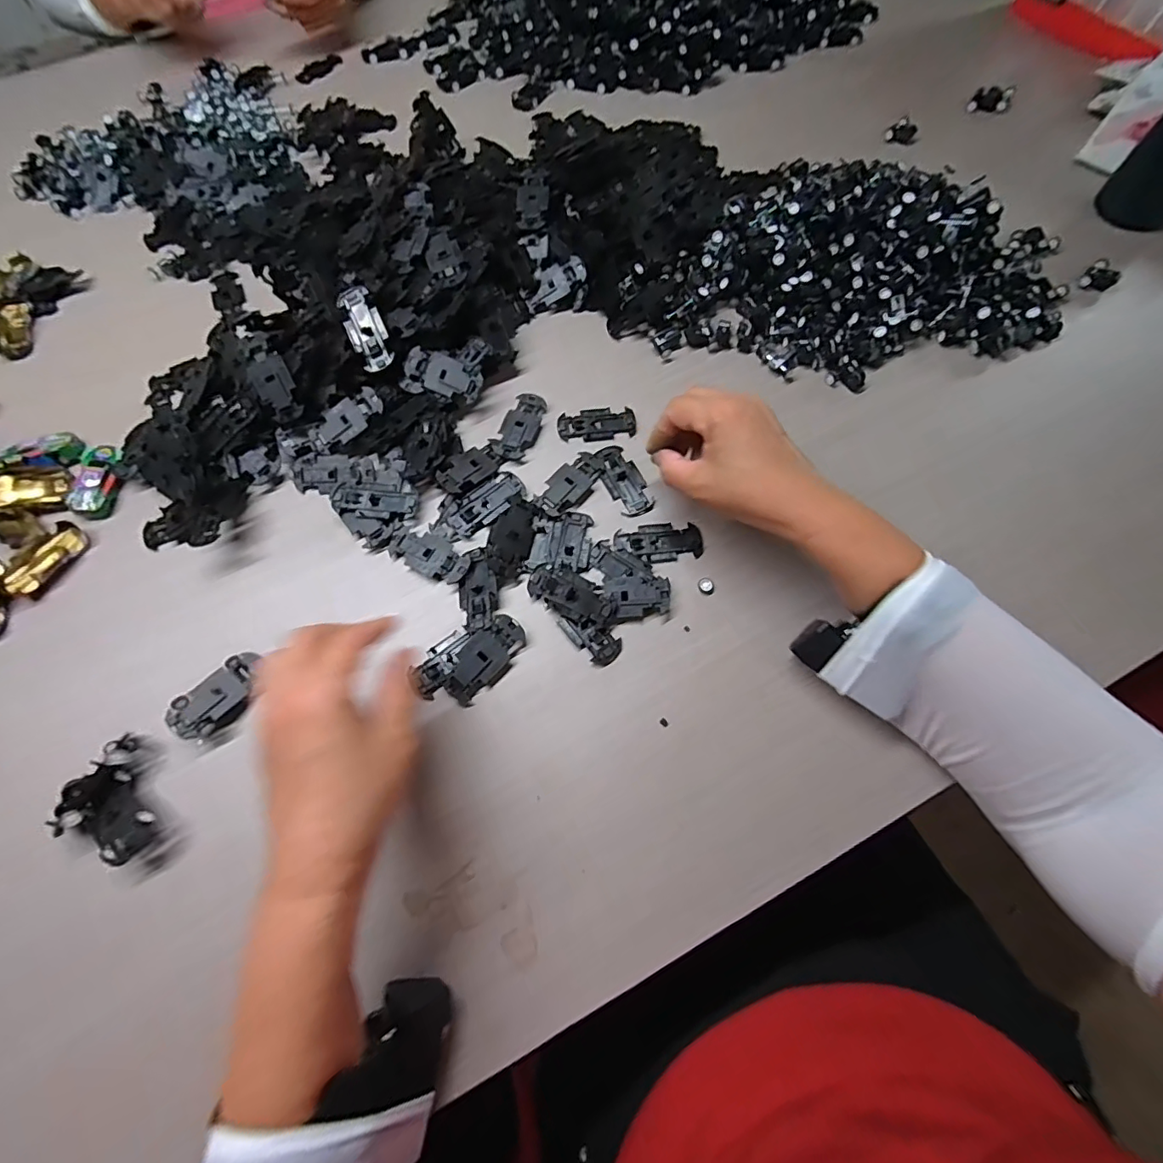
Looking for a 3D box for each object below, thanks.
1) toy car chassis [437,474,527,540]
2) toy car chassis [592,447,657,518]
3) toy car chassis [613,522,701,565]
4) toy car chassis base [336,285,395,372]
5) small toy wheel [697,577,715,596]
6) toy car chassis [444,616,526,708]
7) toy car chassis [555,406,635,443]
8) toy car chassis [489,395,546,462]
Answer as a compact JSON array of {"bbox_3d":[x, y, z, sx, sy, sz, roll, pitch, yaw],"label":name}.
[{"bbox_3d":[-0.077,-0.061,0.420,0.068,0.007,0.033,-34,72,-13],"label":"toy car chassis"},{"bbox_3d":[0.034,-0.082,0.428,0.030,0.004,0.066,-25,70,-9],"label":"toy car chassis"},{"bbox_3d":[0.059,-0.030,0.407,0.066,0.004,0.033,-8,68,-3],"label":"toy car chassis"},{"bbox_3d":[-0.176,-0.207,0.434,0.030,0.006,0.069,-19,93,6],"label":"toy car chassis base"},{"bbox_3d":[0.092,0.003,0.392,0.012,0.004,0.013,0,68,0],"label":"small toy wheel"},{"bbox_3d":[-0.067,0.054,0.371,0.031,0.010,0.065,38,73,14],"label":"toy car chassis"},{"bbox_3d":[0.013,-0.133,0.452,0.065,0.004,0.032,-7,68,-2],"label":"toy car chassis"},{"bbox_3d":[-0.051,-0.131,0.447,0.031,0.007,0.065,25,70,10],"label":"toy car chassis"}]

